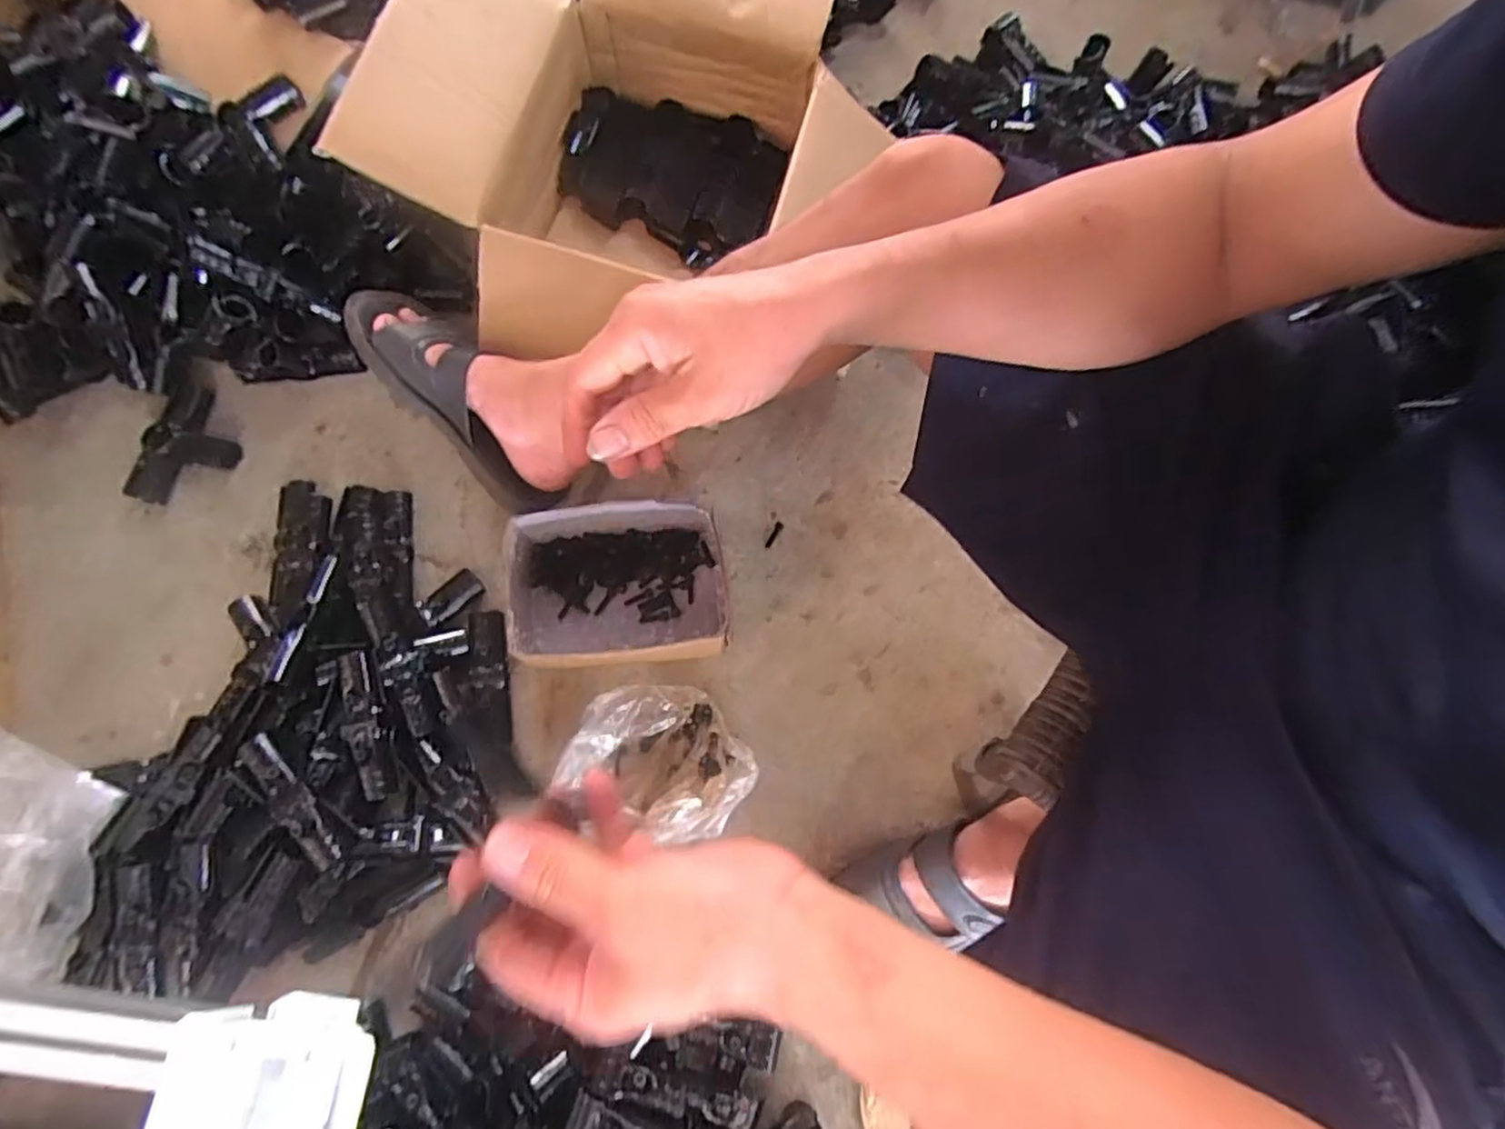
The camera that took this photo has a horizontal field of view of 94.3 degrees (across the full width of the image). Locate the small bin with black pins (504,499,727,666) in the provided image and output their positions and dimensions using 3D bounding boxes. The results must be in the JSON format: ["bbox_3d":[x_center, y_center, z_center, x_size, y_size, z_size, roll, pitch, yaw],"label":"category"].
[{"bbox_3d":[-0.131,0.023,0.677,0.200,0.086,0.139,-6,77,-3],"label":"small bin with black pins"}]

